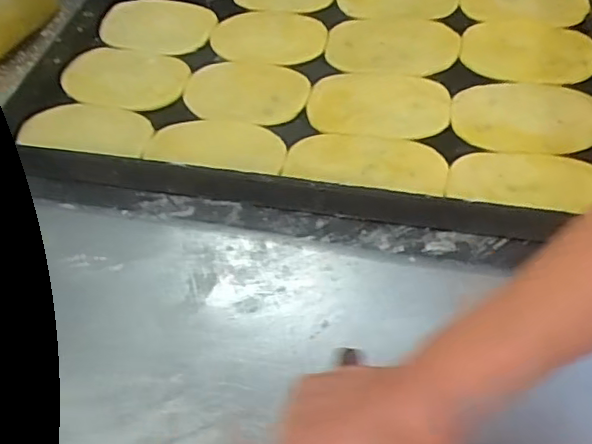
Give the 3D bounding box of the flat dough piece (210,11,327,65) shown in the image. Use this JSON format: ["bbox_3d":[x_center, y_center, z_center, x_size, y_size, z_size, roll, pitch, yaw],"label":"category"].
[{"bbox_3d":[-0.031,-0.215,0.703,0.128,0.011,0.091,-2,51,2],"label":"flat dough piece"}]

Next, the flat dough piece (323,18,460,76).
[{"bbox_3d":[0.105,-0.198,0.678,0.142,0.007,0.097,1,51,4],"label":"flat dough piece"}]

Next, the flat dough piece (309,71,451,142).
[{"bbox_3d":[0.084,-0.120,0.622,0.140,0.011,0.103,1,51,4],"label":"flat dough piece"}]

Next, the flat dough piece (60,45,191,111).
[{"bbox_3d":[-0.184,-0.158,0.660,0.132,0.011,0.093,8,52,10],"label":"flat dough piece"}]

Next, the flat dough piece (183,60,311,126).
[{"bbox_3d":[-0.050,-0.137,0.639,0.126,0.009,0.099,6,51,8],"label":"flat dough piece"}]

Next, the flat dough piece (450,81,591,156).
[{"bbox_3d":[0.226,-0.106,0.601,0.139,0.007,0.104,7,52,9],"label":"flat dough piece"}]

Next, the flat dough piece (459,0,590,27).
[{"bbox_3d":[0.264,-0.259,0.713,0.138,0.016,0.086,5,51,8],"label":"flat dough piece"}]

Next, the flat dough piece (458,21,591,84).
[{"bbox_3d":[0.249,-0.185,0.660,0.137,0.012,0.098,4,51,7],"label":"flat dough piece"}]

